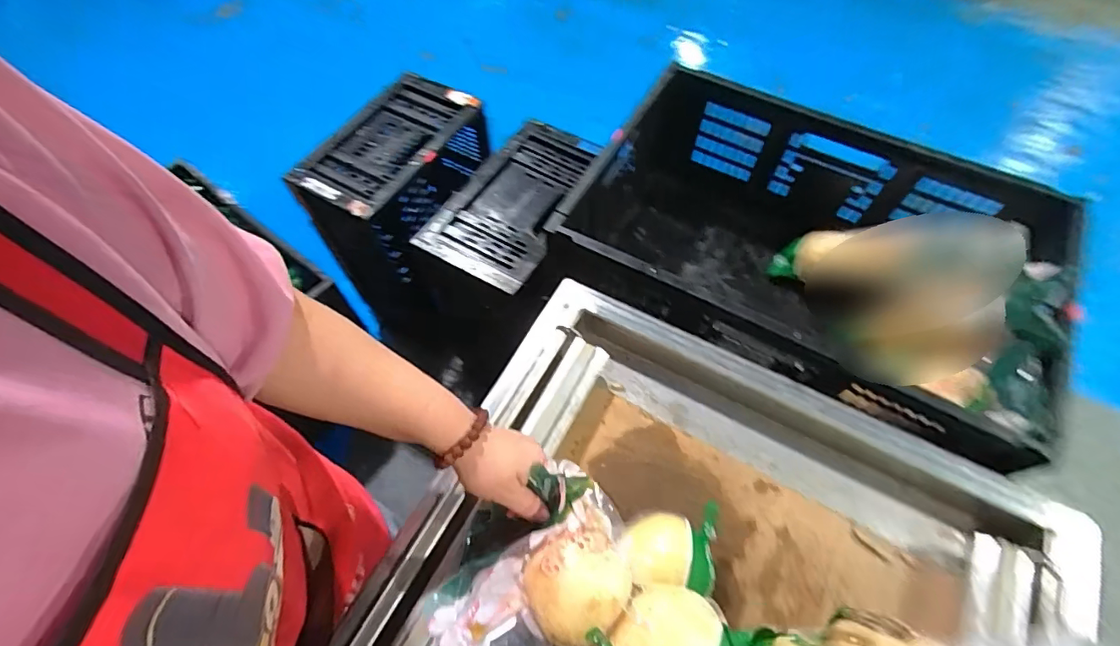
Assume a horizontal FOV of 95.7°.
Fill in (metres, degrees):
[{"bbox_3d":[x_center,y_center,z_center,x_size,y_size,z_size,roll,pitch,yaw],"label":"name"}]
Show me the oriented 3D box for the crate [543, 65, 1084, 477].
[{"bbox_3d":[0.326,-0.086,0.755,0.610,0.247,0.401,28,64,15],"label":"crate"}]

